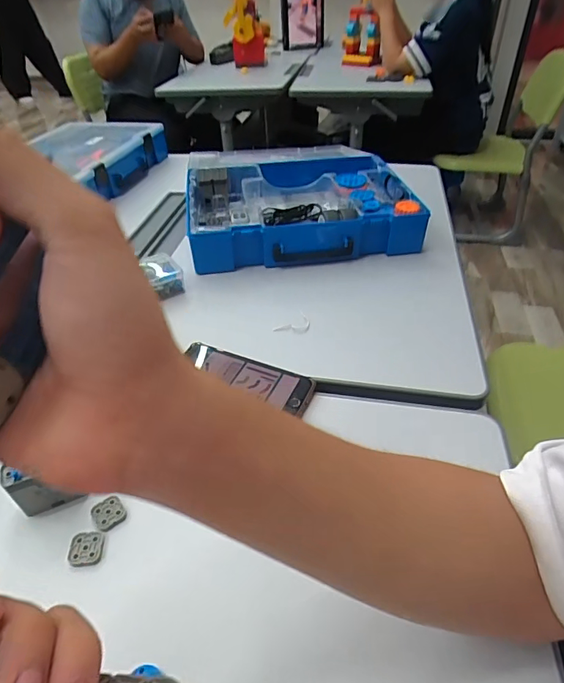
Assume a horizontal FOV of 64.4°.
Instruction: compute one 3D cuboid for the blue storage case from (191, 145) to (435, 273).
[{"bbox_3d":[0.028,-0.227,0.759,0.358,0.067,0.266,-5,41,-3],"label":"blue storage case"}]

